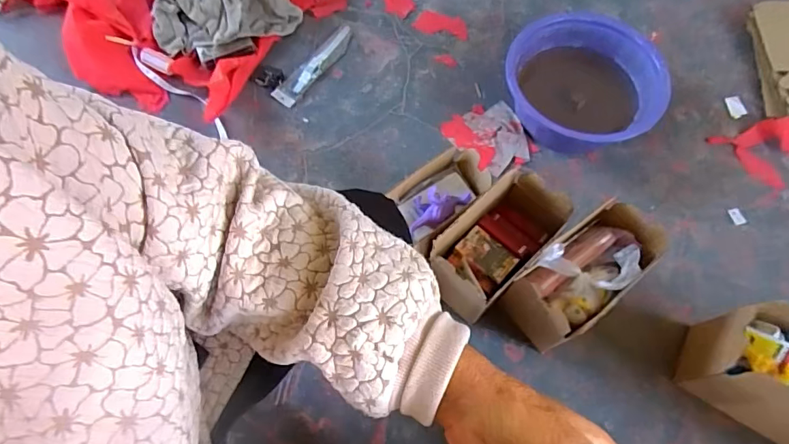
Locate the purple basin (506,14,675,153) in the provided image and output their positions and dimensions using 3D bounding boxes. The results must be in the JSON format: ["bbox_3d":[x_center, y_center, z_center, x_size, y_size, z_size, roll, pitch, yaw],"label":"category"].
[{"bbox_3d":[0.356,-0.258,0.905,0.300,0.114,0.257,33,69,14],"label":"purple basin"}]

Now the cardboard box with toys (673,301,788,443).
[{"bbox_3d":[0.554,0.227,0.661,0.220,0.169,0.123,28,70,12],"label":"cardboard box with toys"}]

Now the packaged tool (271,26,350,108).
[{"bbox_3d":[-0.167,-0.332,0.981,0.052,0.015,0.227,33,69,14],"label":"packaged tool"}]

